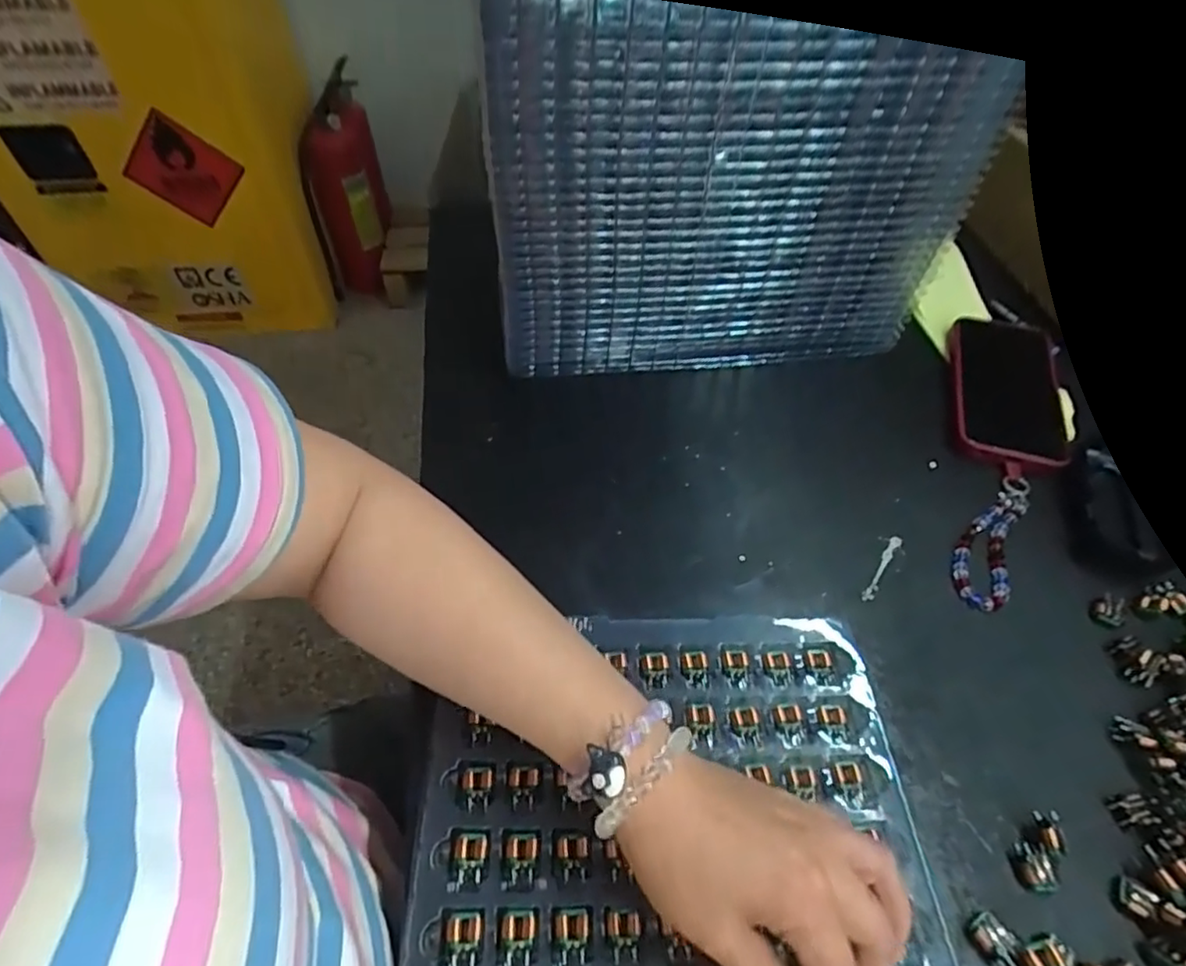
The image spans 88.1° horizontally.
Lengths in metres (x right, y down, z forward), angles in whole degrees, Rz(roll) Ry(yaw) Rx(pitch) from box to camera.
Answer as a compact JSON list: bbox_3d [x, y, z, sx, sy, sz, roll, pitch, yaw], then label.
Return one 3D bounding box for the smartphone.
[{"bbox_3d":[0.336,-0.077,0.506,0.077,0.020,0.172,15,52,10],"label":"smartphone"}]

